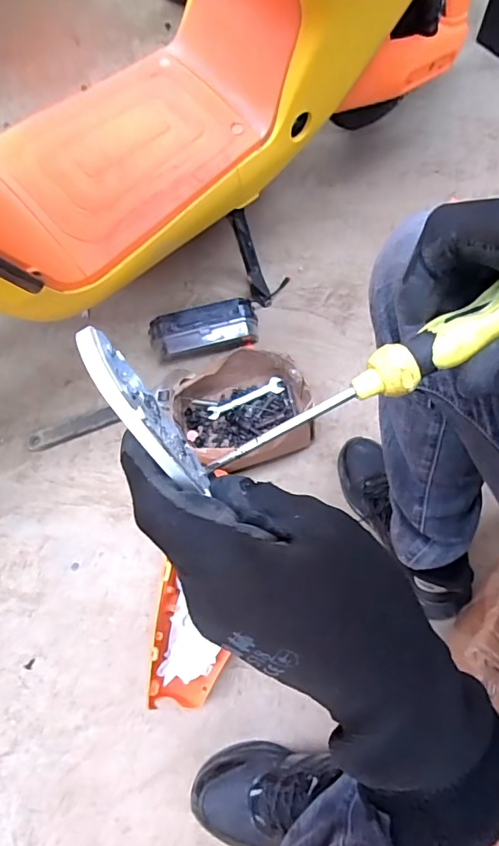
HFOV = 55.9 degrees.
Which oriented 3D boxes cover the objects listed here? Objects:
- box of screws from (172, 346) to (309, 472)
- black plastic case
[{"bbox_3d":[-0.008,-0.017,0.741,0.214,0.094,0.168,-20,65,-9],"label":"box of screws"},{"bbox_3d":[-0.079,-0.161,0.841,0.183,0.073,0.068,-15,65,-6],"label":"black plastic case"}]

